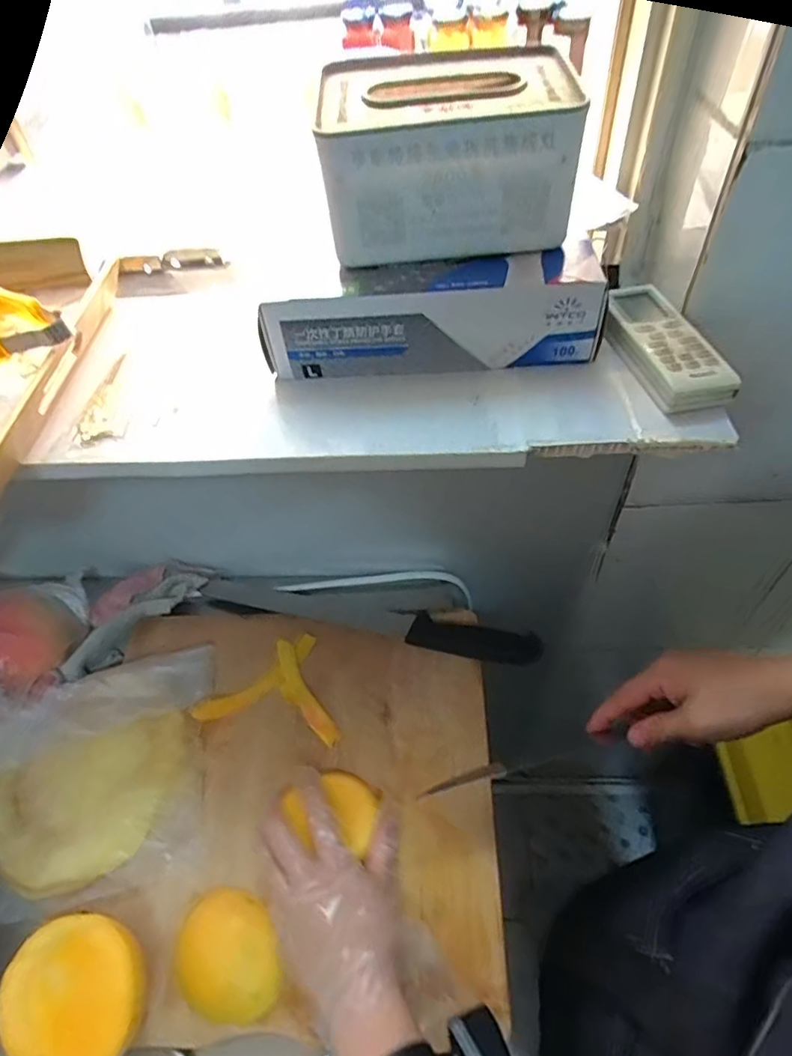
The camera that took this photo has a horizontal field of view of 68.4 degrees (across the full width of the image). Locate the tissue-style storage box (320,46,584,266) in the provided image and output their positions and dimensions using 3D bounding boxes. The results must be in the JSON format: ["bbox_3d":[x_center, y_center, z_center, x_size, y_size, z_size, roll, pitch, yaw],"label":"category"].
[{"bbox_3d":[0.034,-0.246,0.386,0.157,0.085,0.120,0,51,5],"label":"tissue-style storage box"}]

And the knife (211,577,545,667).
[{"bbox_3d":[-0.035,0.085,0.587,0.351,0.018,0.038,10,53,13],"label":"knife"}]

